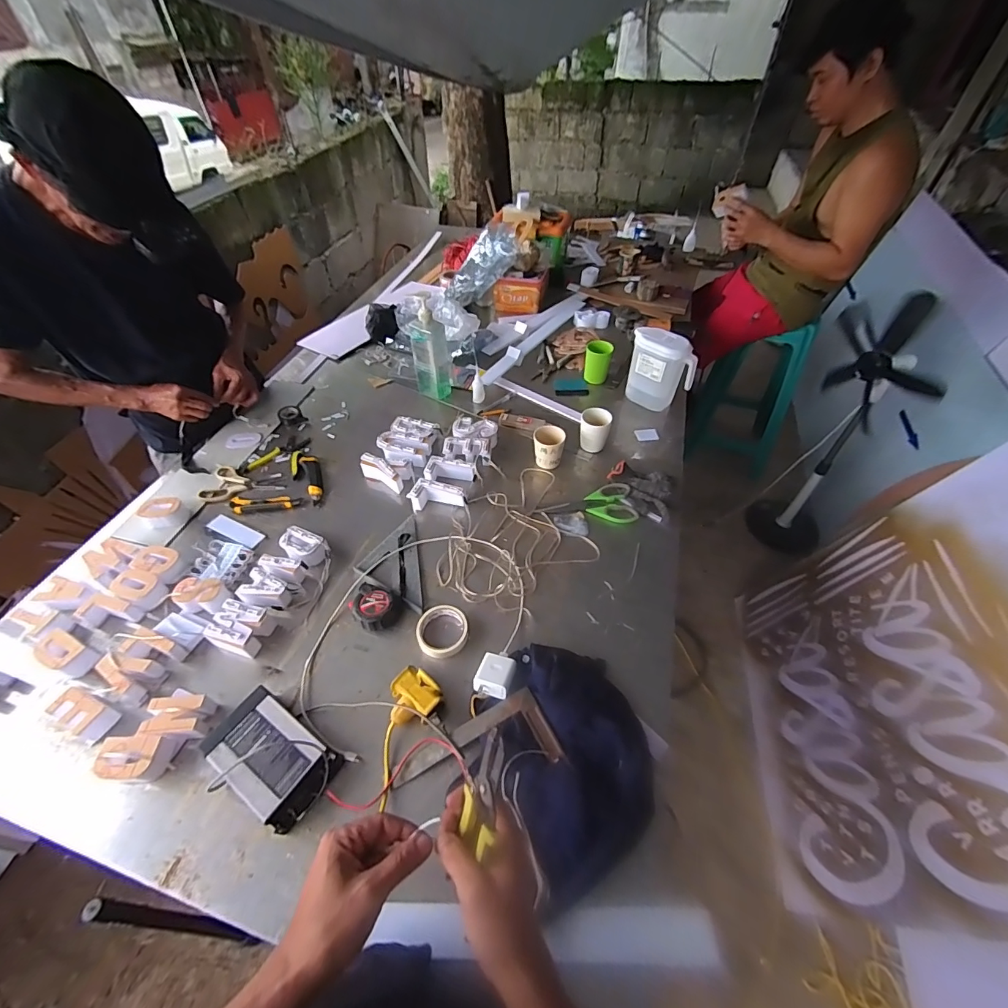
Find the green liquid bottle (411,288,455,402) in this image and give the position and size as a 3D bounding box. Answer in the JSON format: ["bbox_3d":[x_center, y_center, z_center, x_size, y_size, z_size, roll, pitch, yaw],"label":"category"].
[{"bbox_3d":[-0.198,-0.415,1.198,0.097,0.271,0.077,-12,50,-9],"label":"green liquid bottle"}]

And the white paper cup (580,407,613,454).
[{"bbox_3d":[0.227,-0.183,1.110,0.071,0.097,0.065,7,50,7],"label":"white paper cup"}]

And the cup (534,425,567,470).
[{"bbox_3d":[0.110,-0.137,1.075,0.071,0.087,0.069,0,50,0],"label":"cup"}]

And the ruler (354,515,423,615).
[{"bbox_3d":[-0.232,0.121,0.903,0.121,0.015,0.228,-9,51,-8],"label":"ruler"}]

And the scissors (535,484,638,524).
[{"bbox_3d":[0.187,0.003,1.001,0.209,0.012,0.108,-3,50,-3],"label":"scissors"}]

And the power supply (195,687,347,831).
[{"bbox_3d":[-0.348,0.376,0.661,0.188,0.052,0.118,27,55,22],"label":"power supply"}]

